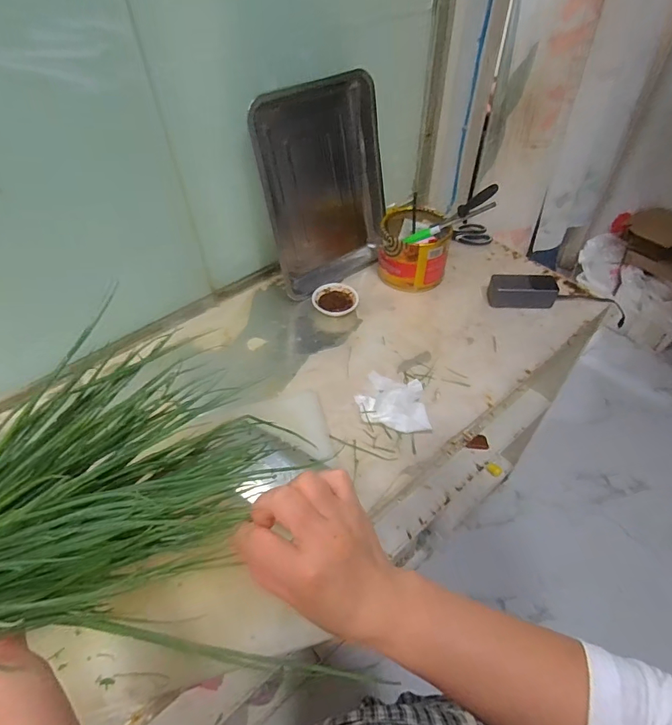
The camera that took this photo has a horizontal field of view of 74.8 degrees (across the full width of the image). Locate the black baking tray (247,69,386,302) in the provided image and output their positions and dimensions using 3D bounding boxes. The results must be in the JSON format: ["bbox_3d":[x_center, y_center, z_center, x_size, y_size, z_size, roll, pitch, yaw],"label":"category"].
[{"bbox_3d":[-0.023,-0.333,0.846,0.269,0.351,0.060,-29,39,-22],"label":"black baking tray"}]

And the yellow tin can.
[{"bbox_3d":[0.160,-0.234,0.916,0.139,0.101,0.140,9,50,9],"label":"yellow tin can"}]

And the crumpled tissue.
[{"bbox_3d":[0.092,0.059,0.719,0.110,0.027,0.114,-4,49,-3],"label":"crumpled tissue"}]

